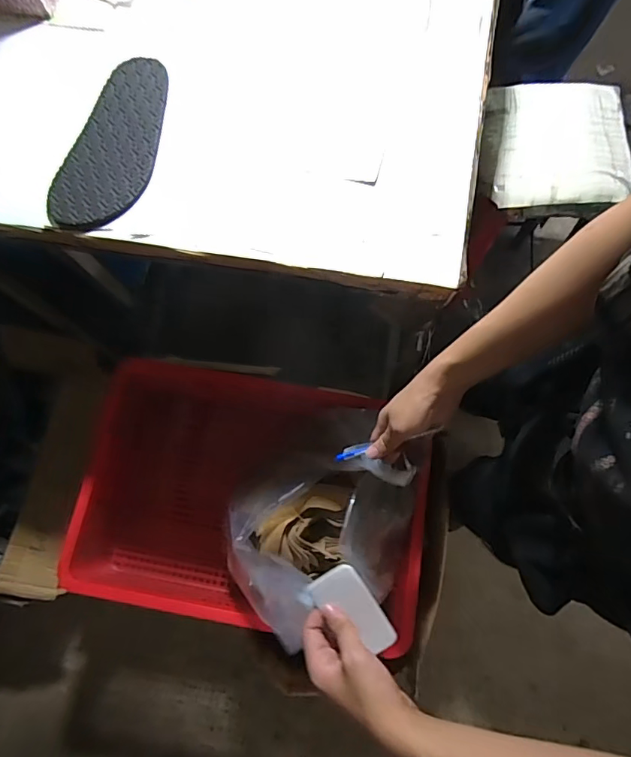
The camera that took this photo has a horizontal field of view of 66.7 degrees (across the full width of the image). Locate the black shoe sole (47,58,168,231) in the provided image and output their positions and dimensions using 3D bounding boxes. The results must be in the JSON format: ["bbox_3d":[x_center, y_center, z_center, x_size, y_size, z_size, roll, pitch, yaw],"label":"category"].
[{"bbox_3d":[-0.245,-0.293,0.594,0.104,0.012,0.250,16,73,8],"label":"black shoe sole"}]

